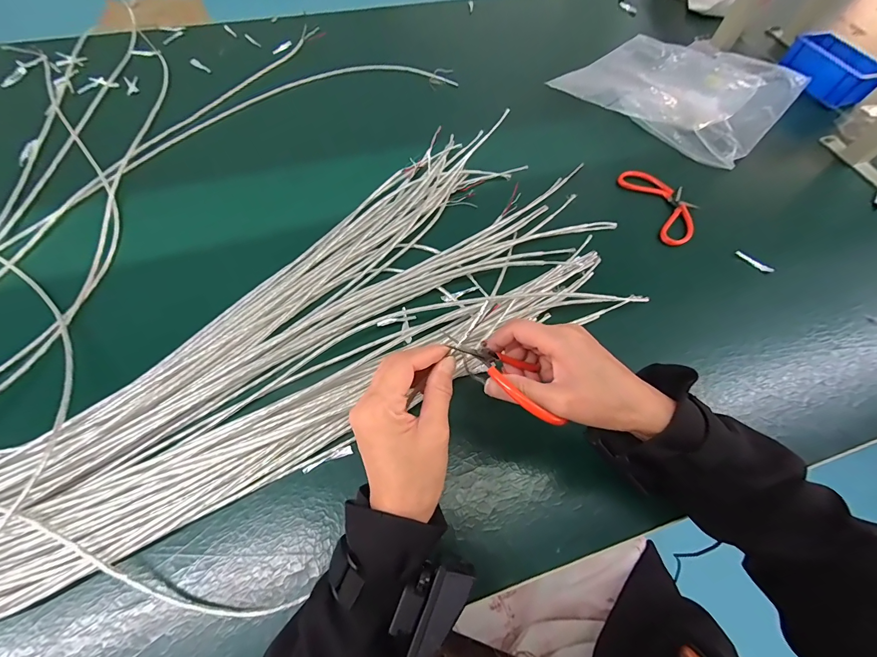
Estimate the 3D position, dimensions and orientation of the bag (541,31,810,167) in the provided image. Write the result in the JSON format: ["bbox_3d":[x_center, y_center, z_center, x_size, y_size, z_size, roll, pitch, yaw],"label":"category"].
[{"bbox_3d":[0.411,-0.410,0.638,0.328,0.034,0.303,-40,71,-21],"label":"bag"}]

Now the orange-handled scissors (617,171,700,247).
[{"bbox_3d":[0.317,-0.174,0.530,0.073,0.013,0.135,-14,64,-10],"label":"orange-handled scissors"}]

